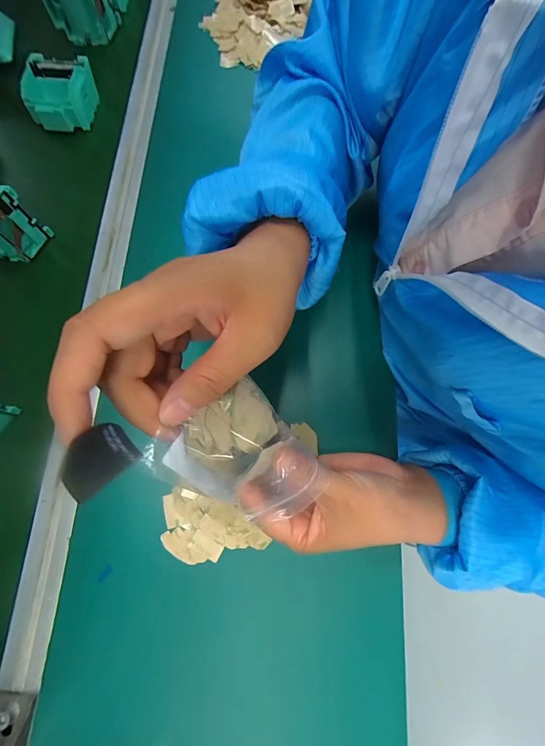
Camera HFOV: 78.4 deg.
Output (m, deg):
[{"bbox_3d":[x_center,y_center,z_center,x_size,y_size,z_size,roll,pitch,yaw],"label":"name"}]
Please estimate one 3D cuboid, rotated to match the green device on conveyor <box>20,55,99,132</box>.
[{"bbox_3d":[-0.270,-0.353,0.427,0.079,0.047,0.079,5,77,8],"label":"green device on conveyor"}]

